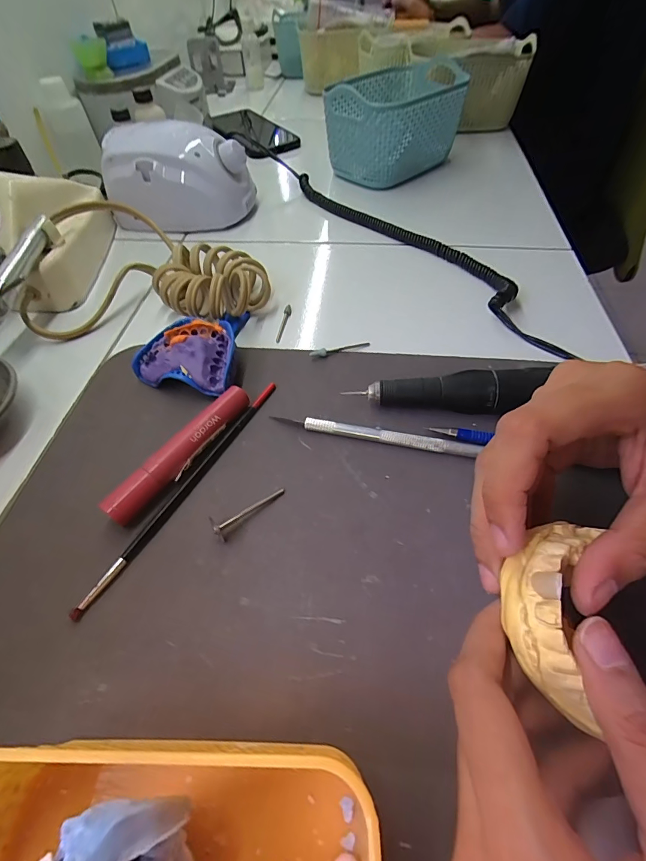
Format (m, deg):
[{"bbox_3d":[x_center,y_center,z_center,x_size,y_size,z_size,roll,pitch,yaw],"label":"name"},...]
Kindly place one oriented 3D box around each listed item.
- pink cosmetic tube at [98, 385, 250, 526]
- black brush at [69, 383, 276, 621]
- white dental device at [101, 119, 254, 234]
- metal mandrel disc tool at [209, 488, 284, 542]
[{"bbox_3d":[-0.084,0.012,0.232,0.015,0.020,0.105,27,60,21],"label":"pink cosmetic tube"},{"bbox_3d":[-0.078,0.029,0.228,0.007,0.006,0.170,24,58,20],"label":"black brush"},{"bbox_3d":[-0.154,-0.275,0.417,0.137,0.076,0.095,9,54,10],"label":"white dental device"},{"bbox_3d":[-0.041,0.042,0.212,0.044,0.013,0.009,-37,59,-24],"label":"metal mandrel disc tool"}]

